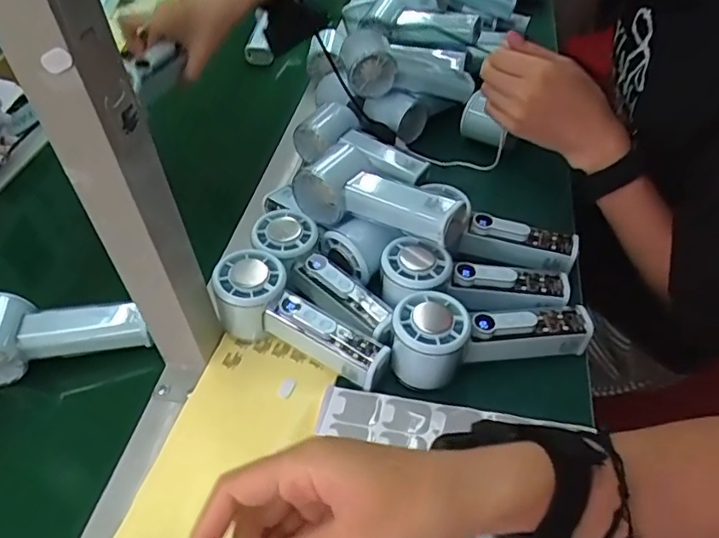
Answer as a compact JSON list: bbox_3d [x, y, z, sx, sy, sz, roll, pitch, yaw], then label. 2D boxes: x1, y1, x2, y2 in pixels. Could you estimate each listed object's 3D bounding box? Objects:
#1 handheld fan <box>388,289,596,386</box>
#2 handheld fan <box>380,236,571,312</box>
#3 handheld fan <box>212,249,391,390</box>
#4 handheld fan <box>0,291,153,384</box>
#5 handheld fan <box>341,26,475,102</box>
[{"bbox_3d":[0.101,0.048,0.441,0.153,0.054,0.057,-12,45,-6],"label":"handheld fan"},{"bbox_3d":[0.095,0.010,0.473,0.156,0.038,0.051,10,45,-4],"label":"handheld fan"},{"bbox_3d":[-0.050,0.046,0.462,0.153,0.055,0.056,29,53,11],"label":"handheld fan"},{"bbox_3d":[-0.252,0.053,0.469,0.145,0.043,0.058,-4,45,1],"label":"handheld fan"},{"bbox_3d":[0.054,-0.236,0.671,0.159,0.052,0.076,1,40,-26],"label":"handheld fan"}]

